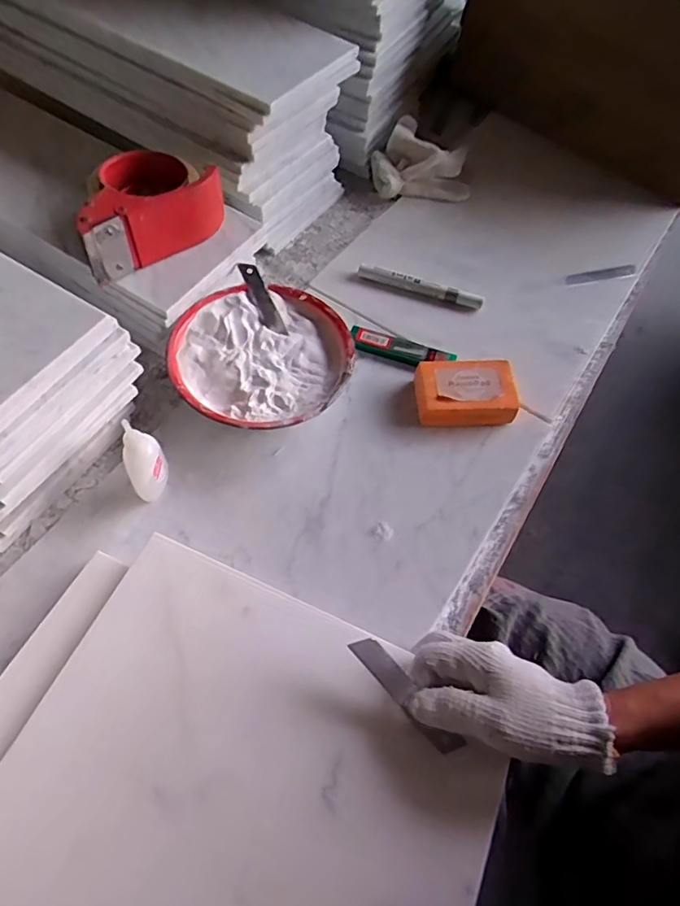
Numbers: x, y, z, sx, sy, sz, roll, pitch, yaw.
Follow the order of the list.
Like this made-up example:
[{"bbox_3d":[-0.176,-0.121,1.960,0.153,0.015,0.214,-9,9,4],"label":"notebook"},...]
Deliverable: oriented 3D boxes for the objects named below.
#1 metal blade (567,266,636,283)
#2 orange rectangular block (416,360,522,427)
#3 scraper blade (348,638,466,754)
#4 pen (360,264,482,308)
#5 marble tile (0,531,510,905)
[{"bbox_3d":[0.319,-0.217,0.681,0.094,0.006,0.014,-9,64,-7],"label":"metal blade"},{"bbox_3d":[0.124,-0.059,0.544,0.097,0.031,0.062,-2,63,-6],"label":"orange rectangular block"},{"bbox_3d":[0.045,0.164,0.380,0.017,0.007,0.099,-42,91,-8],"label":"scraper blade"},{"bbox_3d":[0.091,-0.188,0.633,0.141,0.017,0.015,19,63,5],"label":"pen"},{"bbox_3d":[-0.070,0.239,0.345,0.299,0.018,0.297,22,64,9],"label":"marble tile"}]

